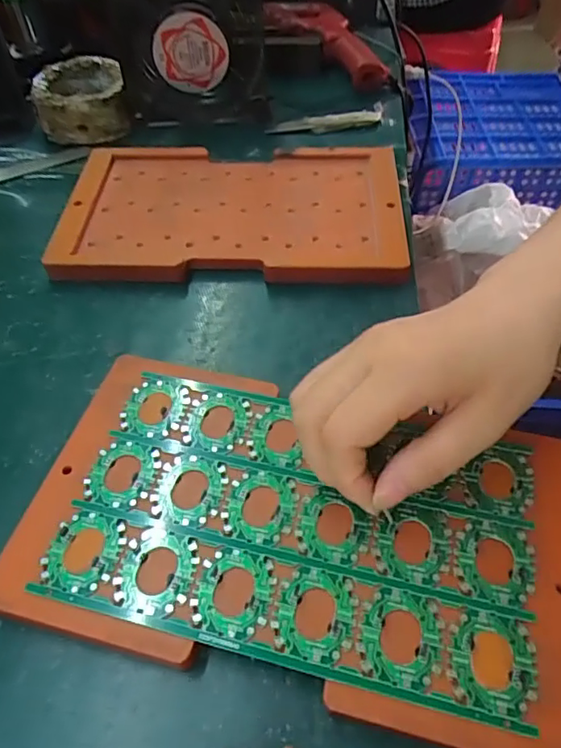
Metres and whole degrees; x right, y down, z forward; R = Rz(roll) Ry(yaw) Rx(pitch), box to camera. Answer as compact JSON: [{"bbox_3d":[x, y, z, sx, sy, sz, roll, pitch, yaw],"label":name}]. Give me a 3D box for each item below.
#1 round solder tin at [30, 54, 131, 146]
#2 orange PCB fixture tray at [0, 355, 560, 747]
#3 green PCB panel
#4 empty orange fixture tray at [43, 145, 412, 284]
[{"bbox_3d":[-0.177,-0.244,0.495,0.077,0.041,0.084,-15,52,-10],"label":"round solder tin"},{"bbox_3d":[0.006,0.065,0.251,0.238,0.014,0.136,11,52,10],"label":"orange PCB fixture tray"},{"bbox_3d":[0.007,0.063,0.250,0.200,0.008,0.119,9,54,12],"label":"green PCB panel"},{"bbox_3d":[-0.034,-0.123,0.407,0.240,0.016,0.144,3,51,3],"label":"empty orange fixture tray"}]

